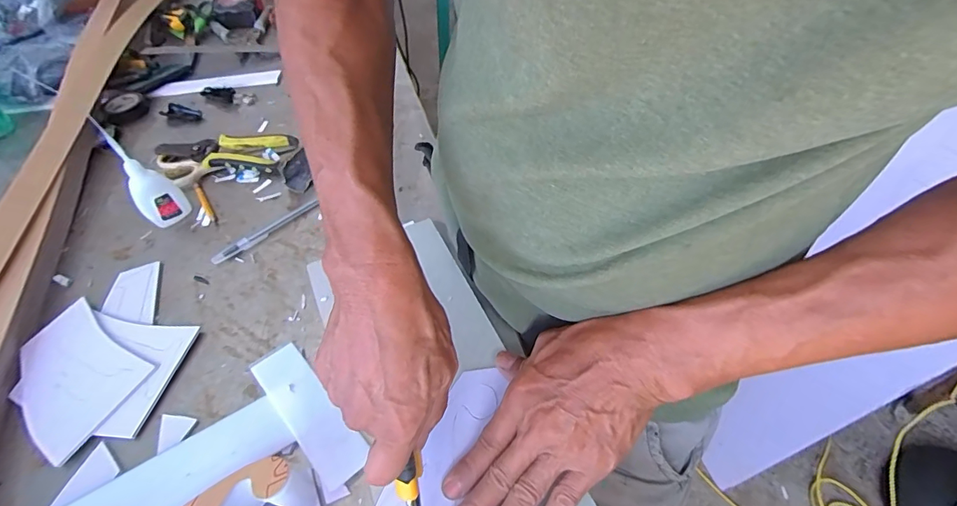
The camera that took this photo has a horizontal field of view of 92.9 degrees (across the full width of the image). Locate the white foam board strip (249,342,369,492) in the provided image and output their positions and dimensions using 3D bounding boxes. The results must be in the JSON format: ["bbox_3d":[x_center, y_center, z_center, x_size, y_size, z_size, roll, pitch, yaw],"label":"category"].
[{"bbox_3d":[-0.137,0.127,0.367,0.039,0.009,0.130,-37,58,-24],"label":"white foam board strip"}]

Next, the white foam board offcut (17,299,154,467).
[{"bbox_3d":[-0.359,0.105,0.399,0.138,0.014,0.086,26,57,23],"label":"white foam board offcut"}]

